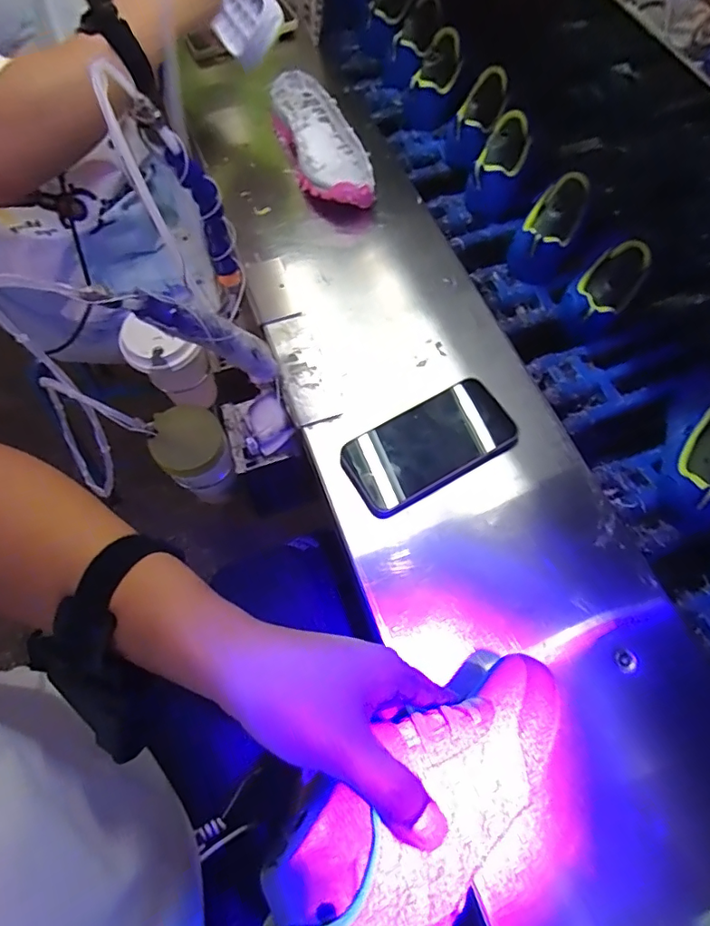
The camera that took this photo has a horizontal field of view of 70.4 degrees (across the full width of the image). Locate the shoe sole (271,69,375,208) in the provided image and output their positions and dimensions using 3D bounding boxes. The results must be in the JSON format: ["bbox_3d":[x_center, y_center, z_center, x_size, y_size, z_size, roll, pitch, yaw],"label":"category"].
[{"bbox_3d":[-0.044,-0.414,0.648,0.091,0.040,0.261,-17,66,-9],"label":"shoe sole"}]

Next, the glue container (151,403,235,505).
[{"bbox_3d":[-0.174,-0.005,0.559,0.071,0.108,0.067,0,65,0],"label":"glue container"}]

